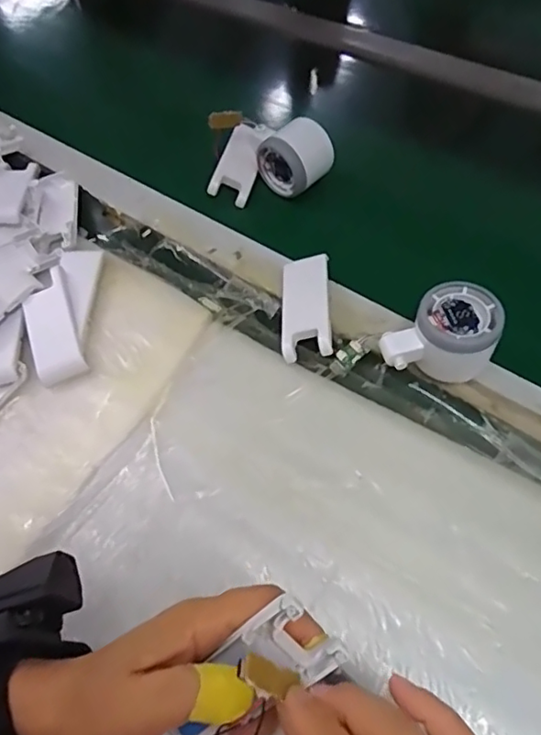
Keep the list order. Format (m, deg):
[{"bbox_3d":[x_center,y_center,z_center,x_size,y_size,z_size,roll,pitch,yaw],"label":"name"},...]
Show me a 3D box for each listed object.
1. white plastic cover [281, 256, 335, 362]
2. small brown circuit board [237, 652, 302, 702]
[{"bbox_3d":[0.029,-0.050,0.456,0.040,0.021,0.098,-1,57,4],"label":"white plastic cover"},{"bbox_3d":[-0.001,0.135,0.239,0.029,0.004,0.013,30,61,-6],"label":"small brown circuit board"}]

